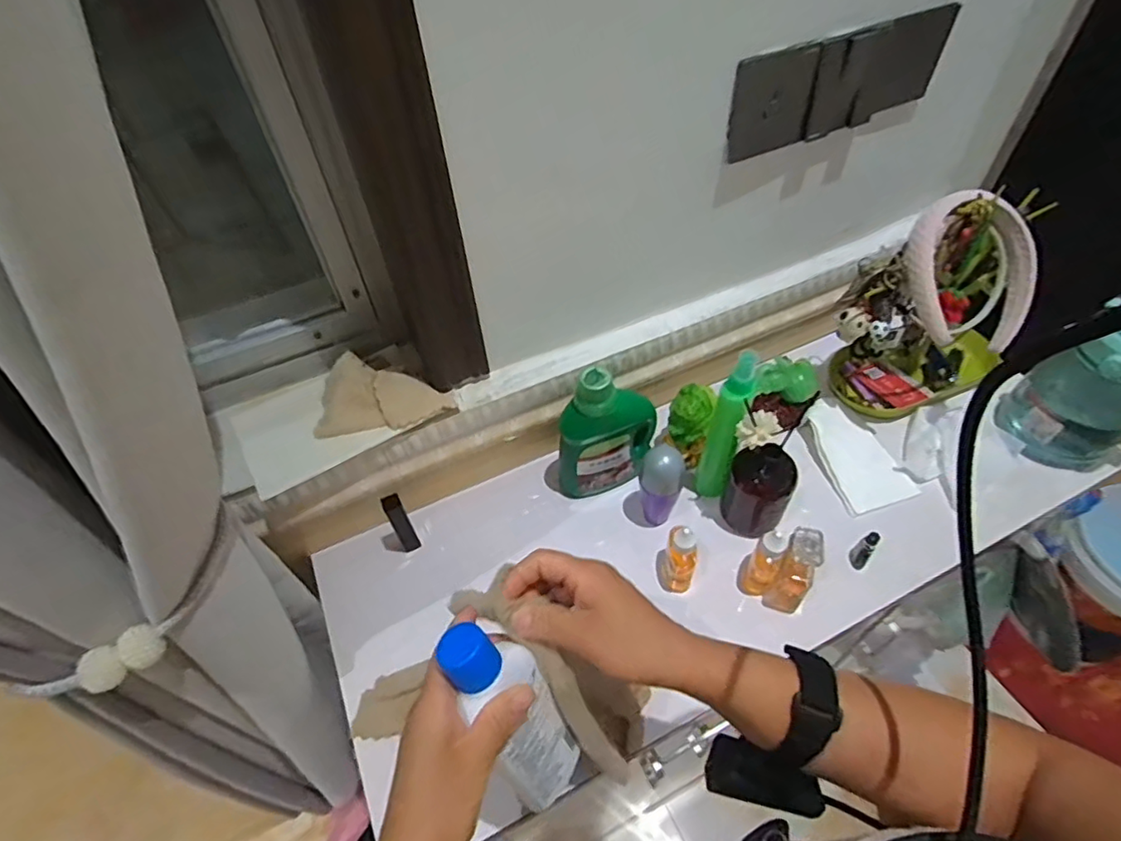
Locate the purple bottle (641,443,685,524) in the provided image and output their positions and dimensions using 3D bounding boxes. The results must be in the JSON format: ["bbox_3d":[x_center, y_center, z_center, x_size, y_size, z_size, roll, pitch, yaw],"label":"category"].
[{"bbox_3d":[0.106,0.072,0.632,0.042,0.104,0.036,10,53,11],"label":"purple bottle"}]

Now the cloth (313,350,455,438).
[{"bbox_3d":[-0.184,-0.026,0.609,0.132,0.052,0.072,-8,51,-3],"label":"cloth"}]

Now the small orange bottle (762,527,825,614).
[{"bbox_3d":[0.226,0.148,0.564,0.032,0.101,0.025,21,35,18],"label":"small orange bottle"}]

